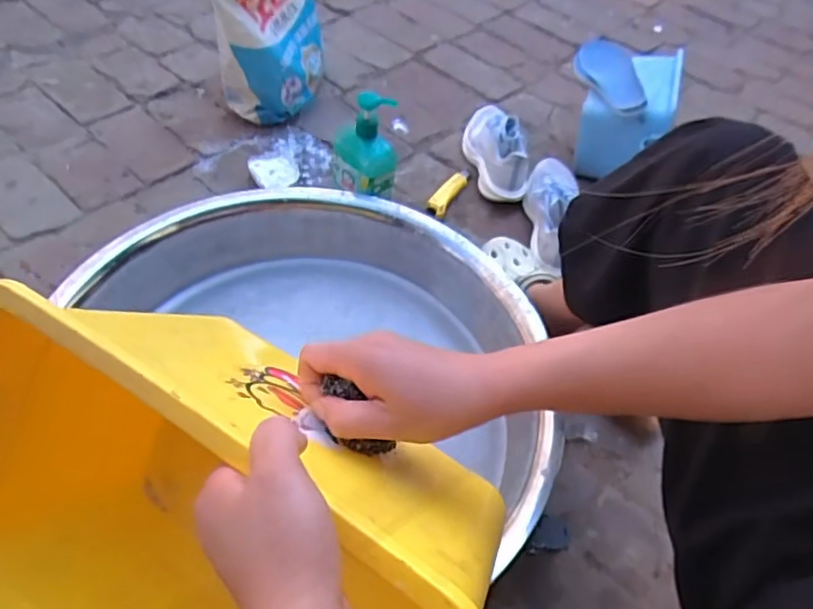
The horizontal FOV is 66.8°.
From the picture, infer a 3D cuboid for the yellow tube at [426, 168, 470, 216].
[{"bbox_3d":[0.083,-0.215,1.146,0.036,0.025,0.150,26,53,16],"label":"yellow tube"}]

